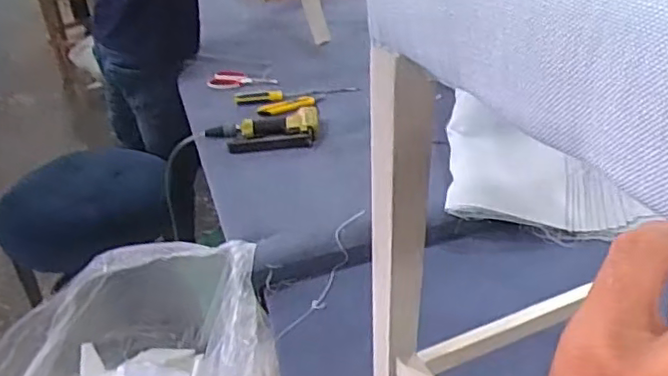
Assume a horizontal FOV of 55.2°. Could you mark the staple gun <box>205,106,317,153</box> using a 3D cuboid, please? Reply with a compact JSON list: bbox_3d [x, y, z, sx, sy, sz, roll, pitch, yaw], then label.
[{"bbox_3d":[-0.157,-0.125,1.396,0.249,0.042,0.136,0,34,8],"label":"staple gun"}]

